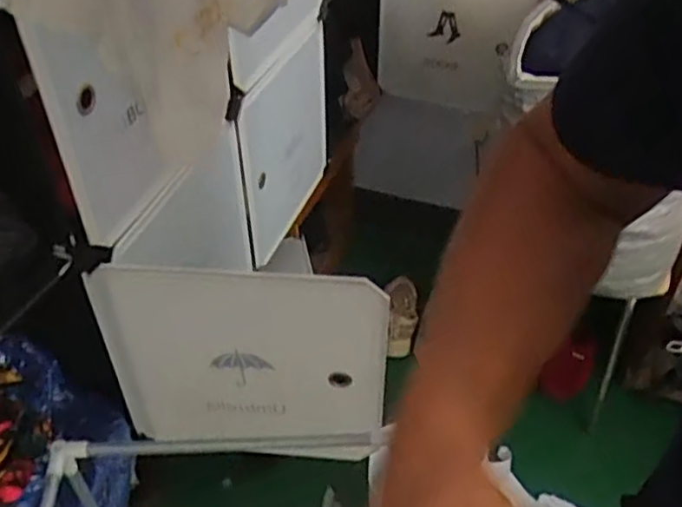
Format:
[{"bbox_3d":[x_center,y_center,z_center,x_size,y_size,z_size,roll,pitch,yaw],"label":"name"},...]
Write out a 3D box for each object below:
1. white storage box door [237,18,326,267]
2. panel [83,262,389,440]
[{"bbox_3d":[-0.095,-0.191,1.205,0.017,0.366,0.311,19,49,15],"label":"white storage box door"},{"bbox_3d":[-0.118,0.133,0.826,0.333,0.287,0.027,3,42,5],"label":"panel"}]

